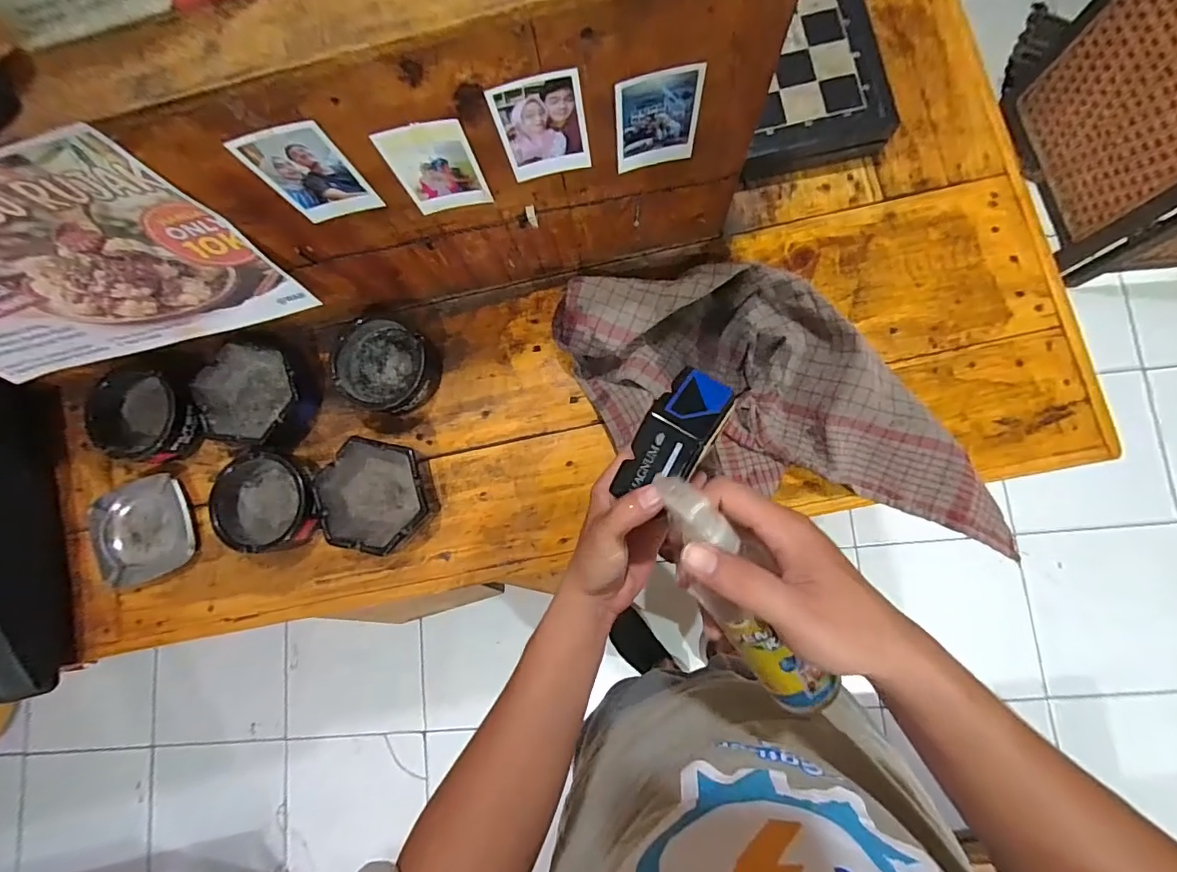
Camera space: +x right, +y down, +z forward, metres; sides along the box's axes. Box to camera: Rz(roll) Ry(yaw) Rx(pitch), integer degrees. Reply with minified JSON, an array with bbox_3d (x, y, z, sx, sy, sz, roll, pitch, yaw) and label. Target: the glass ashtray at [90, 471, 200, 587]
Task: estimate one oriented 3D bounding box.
[{"bbox_3d":[-0.493,0.106,0.559,0.107,0.023,0.102,-28,81,1],"label":"glass ashtray"}]

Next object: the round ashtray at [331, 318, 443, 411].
[{"bbox_3d":[-0.220,-0.075,0.548,0.111,0.040,0.098,18,84,7],"label":"round ashtray"}]

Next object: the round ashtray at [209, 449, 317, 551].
[{"bbox_3d":[-0.336,0.071,0.537,0.110,0.039,0.100,-1,82,5],"label":"round ashtray"}]

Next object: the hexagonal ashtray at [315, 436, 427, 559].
[{"bbox_3d":[-0.222,0.064,0.533,0.115,0.039,0.112,8,83,6],"label":"hexagonal ashtray"}]

